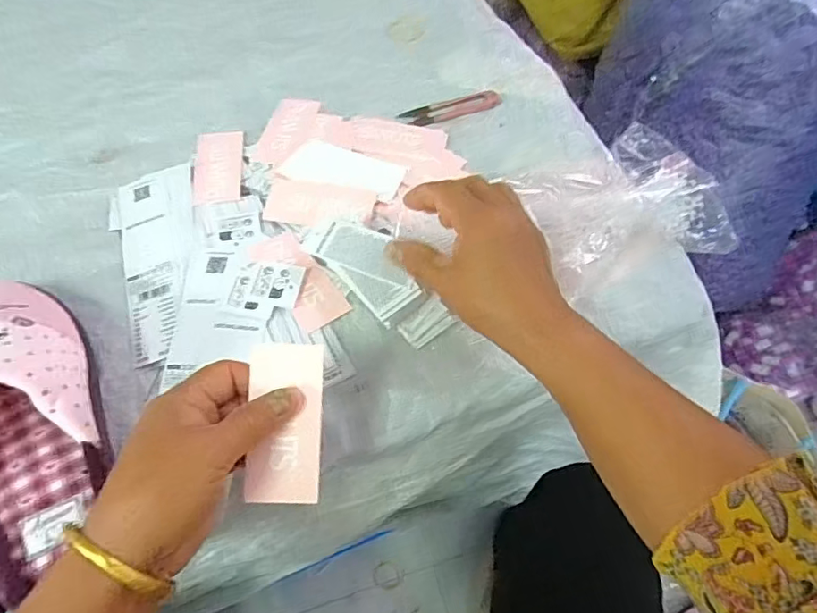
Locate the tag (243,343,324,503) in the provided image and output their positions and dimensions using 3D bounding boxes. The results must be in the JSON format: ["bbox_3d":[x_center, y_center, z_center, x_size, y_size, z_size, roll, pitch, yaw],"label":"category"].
[{"bbox_3d":[-0.075,0.071,0.329,0.044,0.004,0.094,0,81,-3],"label":"tag"}]

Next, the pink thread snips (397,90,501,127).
[{"bbox_3d":[0.045,-0.206,0.554,0.102,0.014,0.025,-15,63,-11],"label":"pink thread snips"}]

